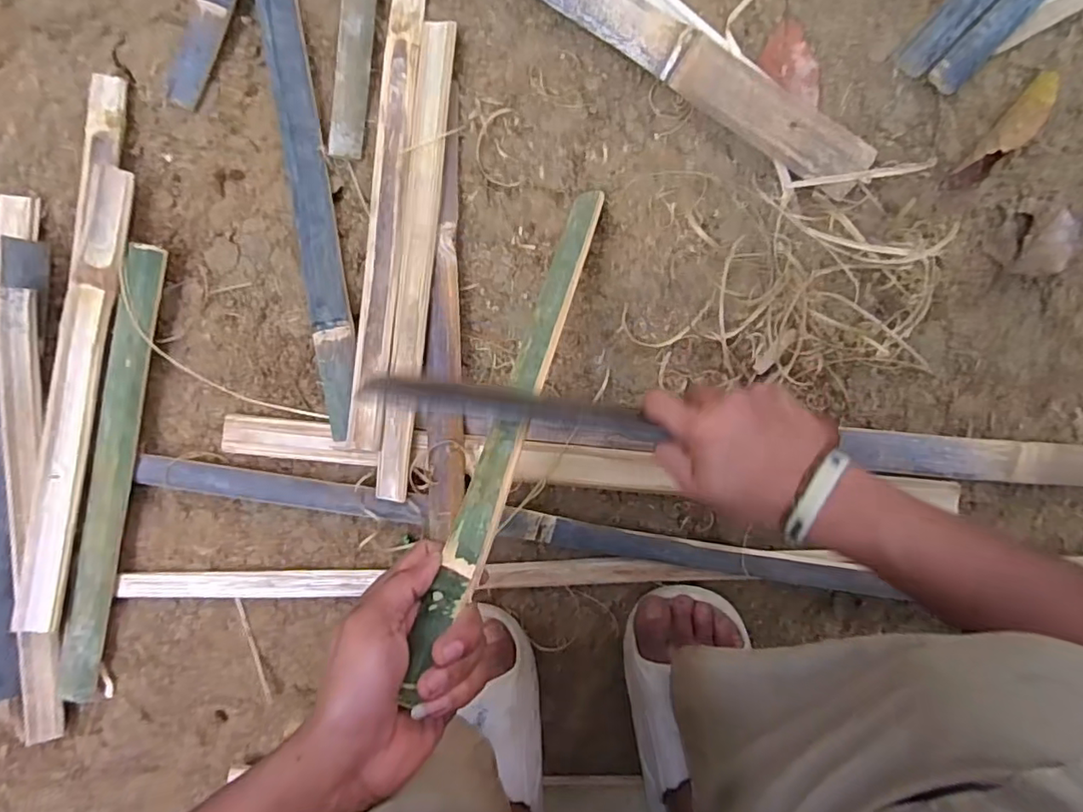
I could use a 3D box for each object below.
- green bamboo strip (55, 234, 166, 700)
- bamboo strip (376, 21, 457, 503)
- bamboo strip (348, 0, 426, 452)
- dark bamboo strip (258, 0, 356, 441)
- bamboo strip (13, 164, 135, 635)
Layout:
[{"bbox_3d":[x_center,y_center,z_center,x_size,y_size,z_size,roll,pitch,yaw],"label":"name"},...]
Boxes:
[{"bbox_3d":[-0.382,0.066,0.505,0.038,0.012,0.408,12,94,-8],"label":"green bamboo strip"},{"bbox_3d":[-0.104,-0.118,0.478,0.029,0.012,0.390,6,94,-1],"label":"bamboo strip"},{"bbox_3d":[-0.130,-0.161,0.484,0.028,0.013,0.393,6,94,-1],"label":"bamboo strip"},{"bbox_3d":[-0.196,-0.172,0.491,0.035,0.017,0.391,-9,90,1],"label":"dark bamboo strip"},{"bbox_3d":[-0.404,-0.002,0.494,0.035,0.009,0.402,10,92,-16],"label":"bamboo strip"}]

